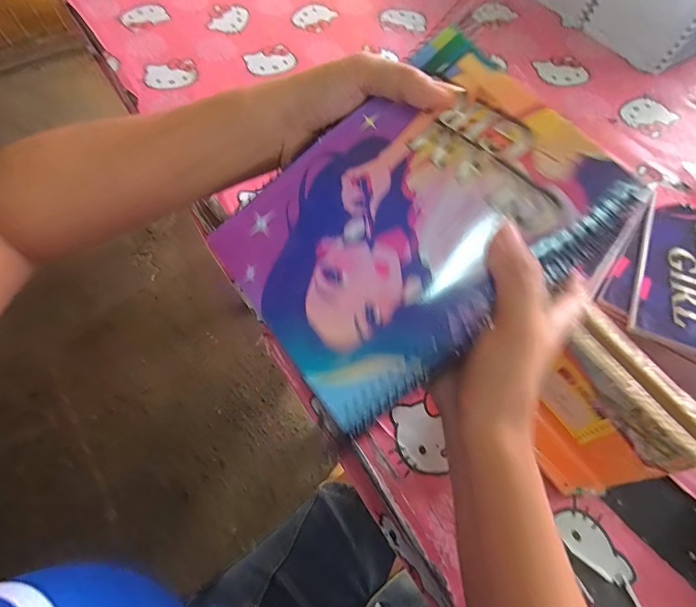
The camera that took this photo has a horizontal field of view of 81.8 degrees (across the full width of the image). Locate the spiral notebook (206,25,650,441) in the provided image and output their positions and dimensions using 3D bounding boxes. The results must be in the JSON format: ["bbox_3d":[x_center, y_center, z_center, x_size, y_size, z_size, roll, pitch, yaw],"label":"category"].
[{"bbox_3d":[0.031,-0.045,0.231,0.197,0.007,0.153,-39,75,7],"label":"spiral notebook"}]

